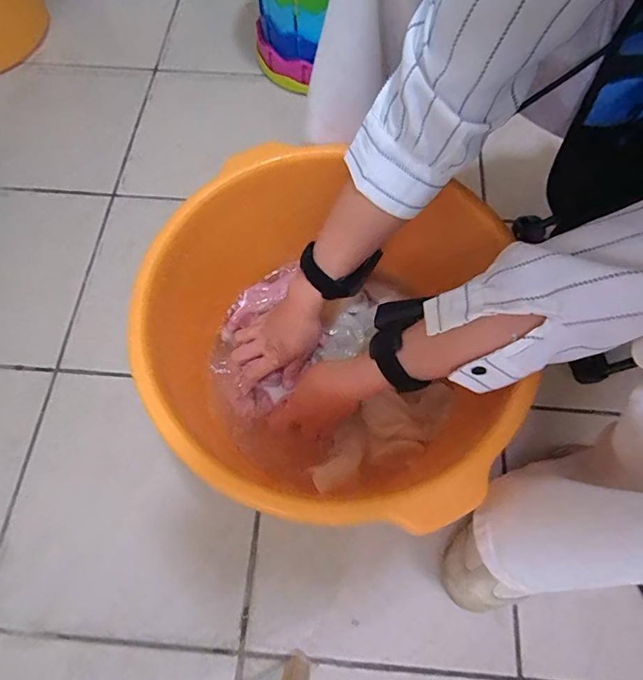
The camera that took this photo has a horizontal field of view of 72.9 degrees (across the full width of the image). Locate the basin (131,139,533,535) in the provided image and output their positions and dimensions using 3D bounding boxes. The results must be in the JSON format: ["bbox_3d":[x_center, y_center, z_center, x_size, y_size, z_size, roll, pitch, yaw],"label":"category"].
[{"bbox_3d":[0.010,0.011,0.453,0.347,0.186,0.318,33,69,13],"label":"basin"}]

